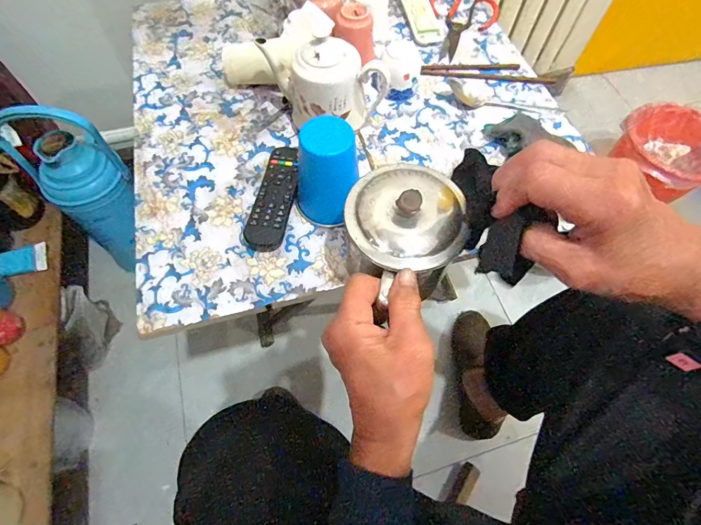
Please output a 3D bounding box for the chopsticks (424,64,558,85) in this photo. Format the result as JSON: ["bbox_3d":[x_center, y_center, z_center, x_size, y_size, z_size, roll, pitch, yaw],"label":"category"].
[{"bbox_3d":[0.212,-0.293,0.570,0.203,0.008,0.041,6,63,1],"label":"chopsticks"}]

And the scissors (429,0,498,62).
[{"bbox_3d":[0.180,-0.404,0.623,0.115,0.008,0.198,19,64,7],"label":"scissors"}]

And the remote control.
[{"bbox_3d":[-0.089,-0.082,0.448,0.044,0.021,0.144,7,63,2],"label":"remote control"}]

